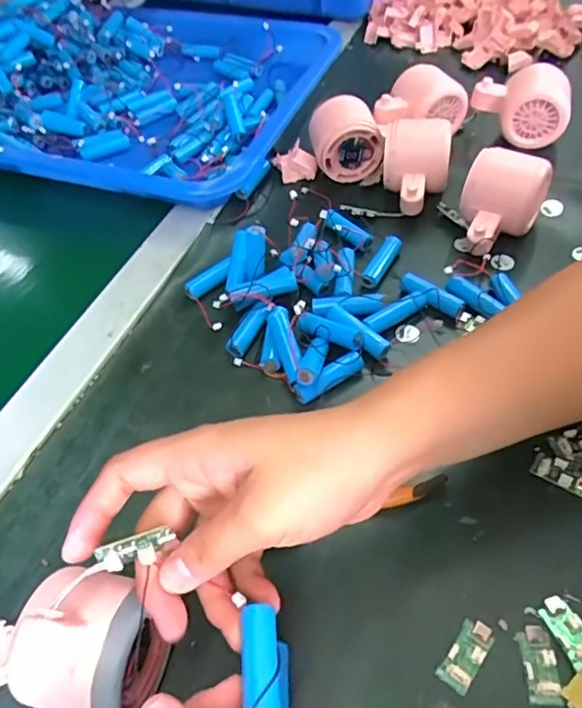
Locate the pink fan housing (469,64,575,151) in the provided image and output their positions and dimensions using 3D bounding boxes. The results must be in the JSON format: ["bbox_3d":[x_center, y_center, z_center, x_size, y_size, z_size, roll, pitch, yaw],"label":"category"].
[{"bbox_3d":[0.209,-0.228,0.516,0.084,0.045,0.053,14,54,16],"label":"pink fan housing"}]

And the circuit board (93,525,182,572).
[{"bbox_3d":[-0.063,0.080,0.232,0.029,0.012,0.008,-11,50,-18],"label":"circuit board"}]

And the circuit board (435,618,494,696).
[{"bbox_3d":[0.083,0.140,0.267,0.015,0.004,0.032,30,60,26],"label":"circuit board"}]

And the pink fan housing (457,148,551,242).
[{"bbox_3d":[0.158,-0.112,0.435,0.054,0.054,0.068,24,57,23],"label":"pink fan housing"}]

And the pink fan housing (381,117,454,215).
[{"bbox_3d":[0.101,-0.152,0.473,0.058,0.058,0.069,8,53,12],"label":"pink fan housing"}]

